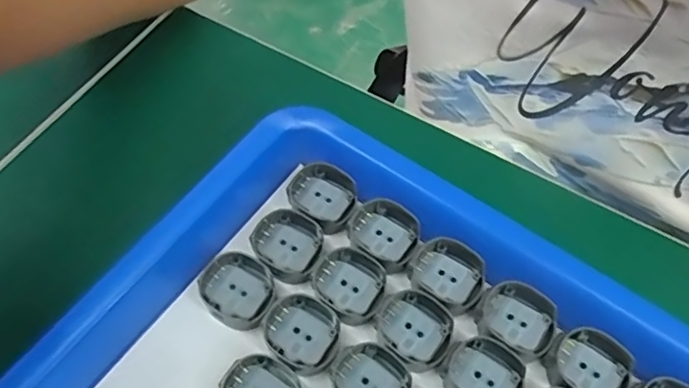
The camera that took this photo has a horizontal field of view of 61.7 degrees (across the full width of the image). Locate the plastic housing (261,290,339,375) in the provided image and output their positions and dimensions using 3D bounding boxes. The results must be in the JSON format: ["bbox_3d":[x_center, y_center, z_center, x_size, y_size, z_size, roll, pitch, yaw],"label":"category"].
[{"bbox_3d":[-0.016,0.051,0.212,0.028,0.004,0.026,29,64,15],"label":"plastic housing"}]

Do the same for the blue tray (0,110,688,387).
[{"bbox_3d":[0.013,0.075,0.192,0.212,0.030,0.179,31,64,15],"label":"blue tray"}]

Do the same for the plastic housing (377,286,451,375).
[{"bbox_3d":[0.026,0.050,0.215,0.026,0.006,0.028,-39,68,-21],"label":"plastic housing"}]

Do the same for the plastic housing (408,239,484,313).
[{"bbox_3d":[0.040,0.031,0.224,0.027,0.009,0.024,34,65,17],"label":"plastic housing"}]

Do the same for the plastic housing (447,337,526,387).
[{"bbox_3d":[0.050,0.065,0.206,0.026,0.006,0.025,41,67,20],"label":"plastic housing"}]

